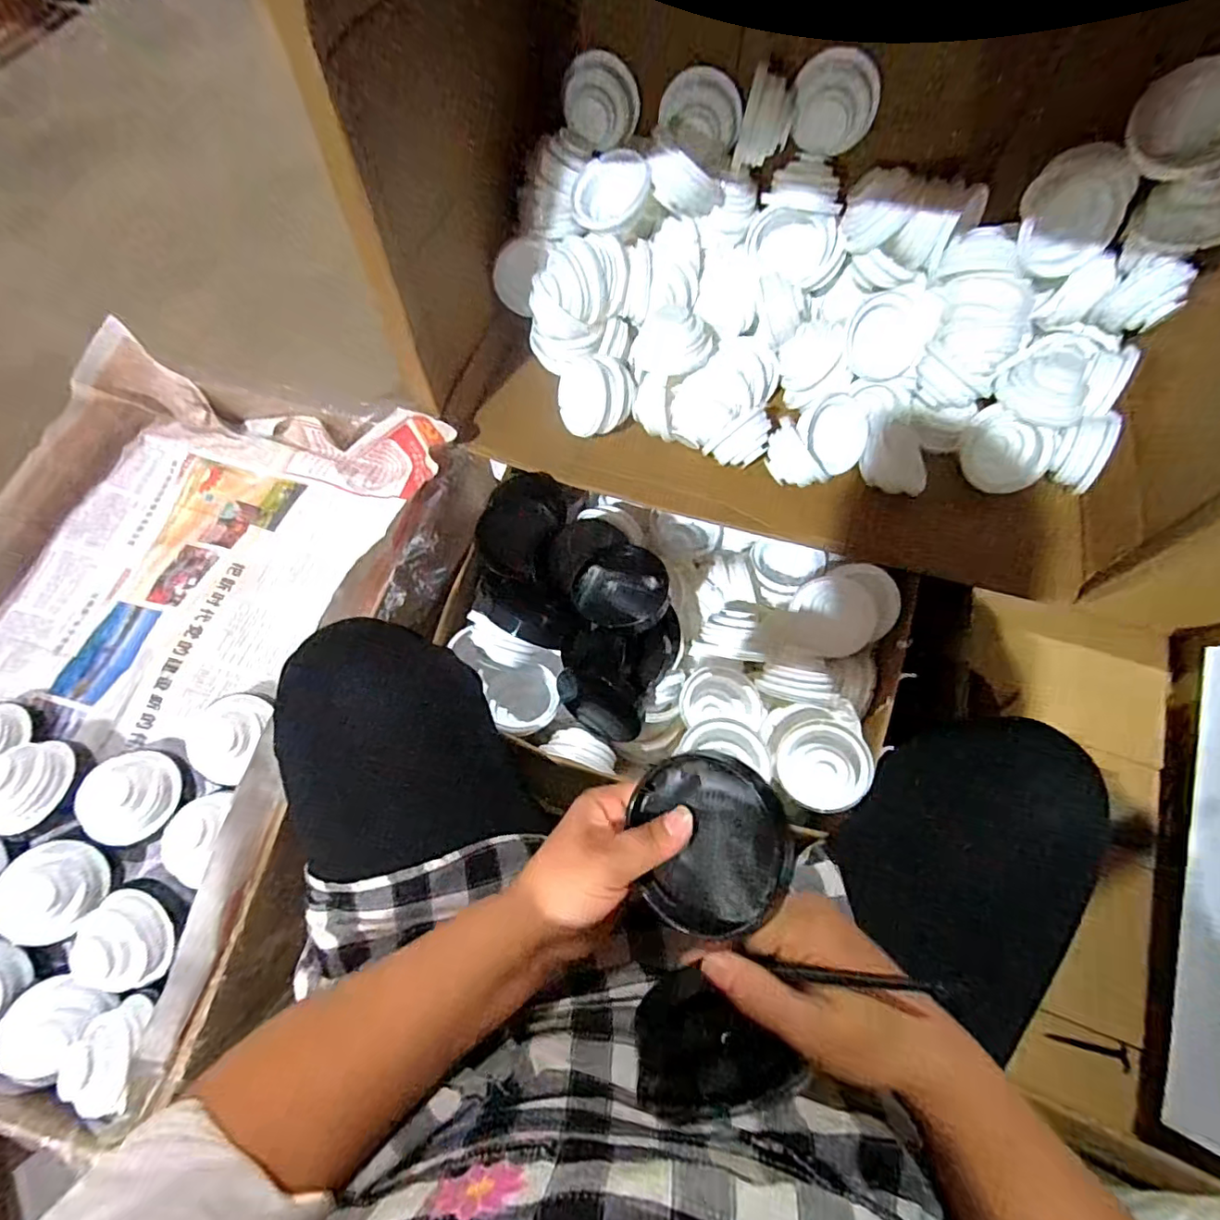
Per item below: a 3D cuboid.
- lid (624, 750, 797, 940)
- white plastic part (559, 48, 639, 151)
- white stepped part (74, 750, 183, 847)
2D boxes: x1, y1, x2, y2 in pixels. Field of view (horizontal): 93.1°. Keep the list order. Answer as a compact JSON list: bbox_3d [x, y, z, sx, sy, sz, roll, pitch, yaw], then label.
[{"bbox_3d":[0.054,0.124,0.311,0.084,0.013,0.090,-7,77,31],"label":"lid"},{"bbox_3d":[-0.010,-0.524,0.601,0.078,0.079,0.040,6,23,-19],"label":"white plastic part"},{"bbox_3d":[-0.439,0.172,0.534,0.070,0.047,0.081,9,68,4],"label":"white stepped part"}]

